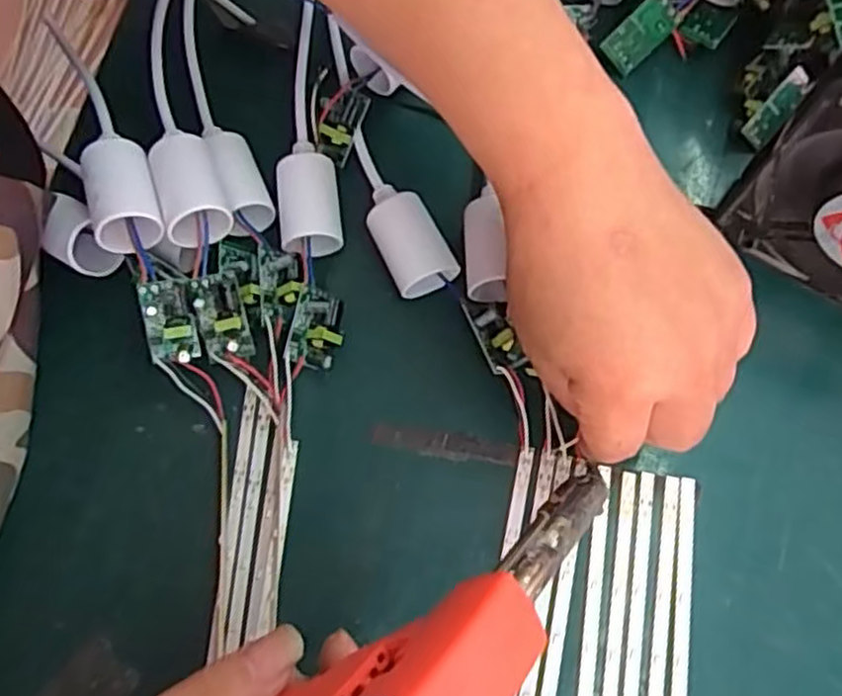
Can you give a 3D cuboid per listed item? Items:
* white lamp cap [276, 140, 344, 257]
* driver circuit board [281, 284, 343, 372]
[{"bbox_3d":[-0.053,-0.069,0.350,0.028,0.025,0.049,-7,74,-2],"label":"white lamp cap"},{"bbox_3d":[-0.047,-0.008,0.336,0.022,0.015,0.034,14,74,4],"label":"driver circuit board"}]

